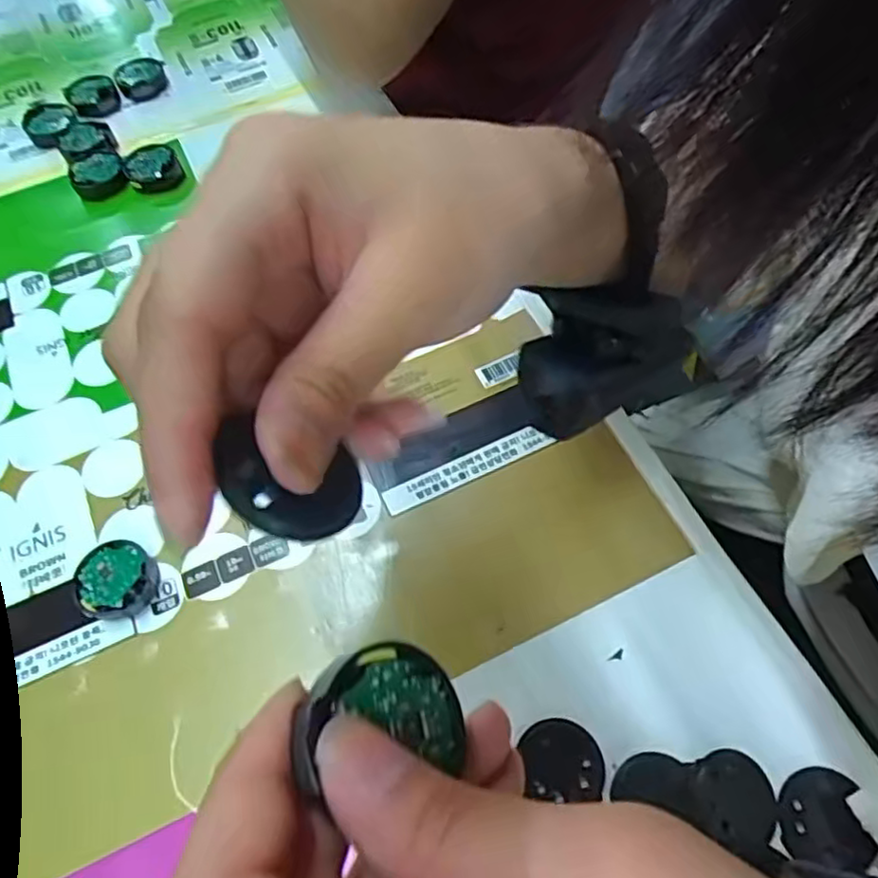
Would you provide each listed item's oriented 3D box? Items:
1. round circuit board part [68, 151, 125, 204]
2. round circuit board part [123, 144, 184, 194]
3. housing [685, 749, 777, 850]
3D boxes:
[{"bbox_3d":[-0.192,-0.149,0.377,0.029,0.008,0.034,-25,63,-10],"label":"round circuit board part"},{"bbox_3d":[-0.161,-0.153,0.377,0.028,0.007,0.033,-25,63,-10],"label":"round circuit board part"},{"bbox_3d":[0.094,0.115,0.216,0.028,0.007,0.026,-1,61,3],"label":"housing"}]

